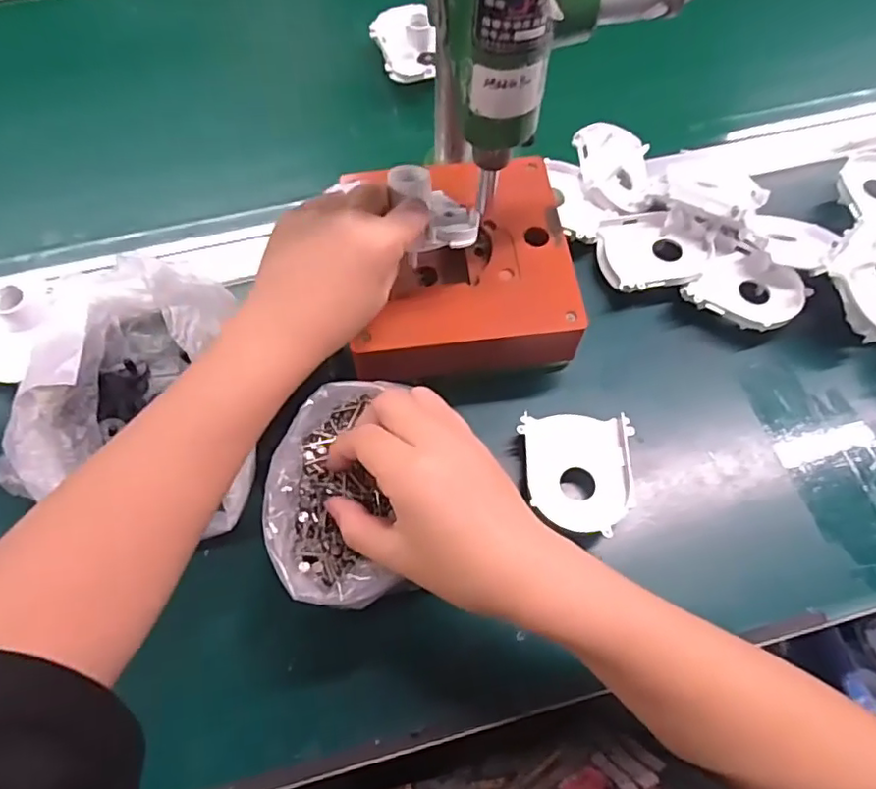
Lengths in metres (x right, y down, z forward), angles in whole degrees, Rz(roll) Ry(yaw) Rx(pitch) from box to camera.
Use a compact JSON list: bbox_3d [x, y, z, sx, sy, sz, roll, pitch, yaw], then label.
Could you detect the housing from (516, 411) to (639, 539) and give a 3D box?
[{"bbox_3d":[0.091,0.053,0.396,0.069,0.027,0.079,0,64,0],"label":"housing"}]

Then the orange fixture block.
[{"bbox_3d":[0.015,-0.083,0.425,0.149,0.050,0.153,-4,64,-2],"label":"orange fixture block"}]

